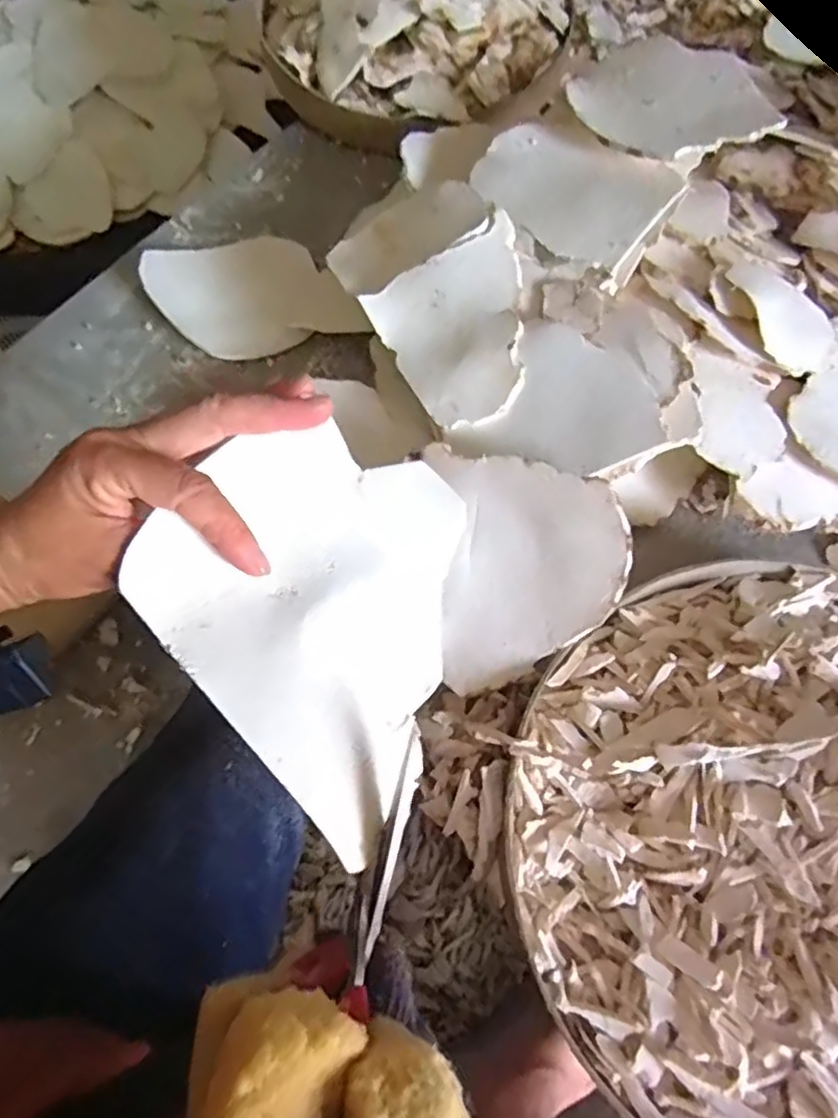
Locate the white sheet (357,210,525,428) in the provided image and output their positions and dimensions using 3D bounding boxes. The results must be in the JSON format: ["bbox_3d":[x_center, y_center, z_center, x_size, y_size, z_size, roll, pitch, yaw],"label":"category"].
[{"bbox_3d":[0.036,-0.151,0.436,0.109,0.023,0.120,-27,66,-9],"label":"white sheet"}]

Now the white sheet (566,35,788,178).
[{"bbox_3d":[0.184,-0.345,0.503,0.134,0.018,0.141,-39,69,-14],"label":"white sheet"}]

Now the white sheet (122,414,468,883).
[{"bbox_3d":[-0.051,0.020,0.282,0.129,0.007,0.164,18,64,-7],"label":"white sheet"}]

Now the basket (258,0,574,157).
[{"bbox_3d":[-0.003,-0.506,0.621,0.275,0.106,0.245,-12,65,-2],"label":"basket"}]

